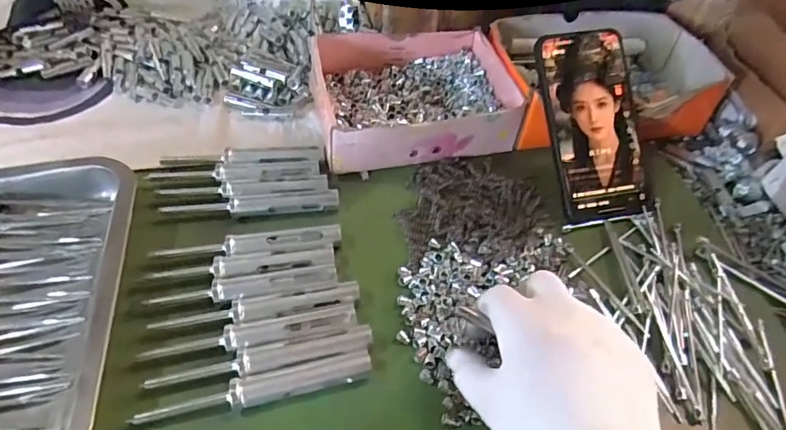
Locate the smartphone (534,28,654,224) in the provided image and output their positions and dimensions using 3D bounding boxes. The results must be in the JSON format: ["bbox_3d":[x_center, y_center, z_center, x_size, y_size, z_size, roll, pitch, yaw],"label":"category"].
[{"bbox_3d":[0.170,-0.077,0.405,0.076,0.006,0.158,-9,87,-5],"label":"smartphone"}]

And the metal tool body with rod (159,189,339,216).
[{"bbox_3d":[-0.115,-0.008,0.398,0.139,0.012,0.016,-7,51,-7],"label":"metal tool body with rod"}]

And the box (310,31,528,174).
[{"bbox_3d":[0.017,-0.116,0.455,0.178,0.046,0.142,-8,52,-8],"label":"box"}]

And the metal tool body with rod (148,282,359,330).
[{"bbox_3d":[-0.095,0.068,0.339,0.142,0.016,0.020,-8,52,-8],"label":"metal tool body with rod"}]

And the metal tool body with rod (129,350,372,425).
[{"bbox_3d":[-0.083,0.108,0.300,0.139,0.013,0.015,-11,52,-10],"label":"metal tool body with rod"}]

